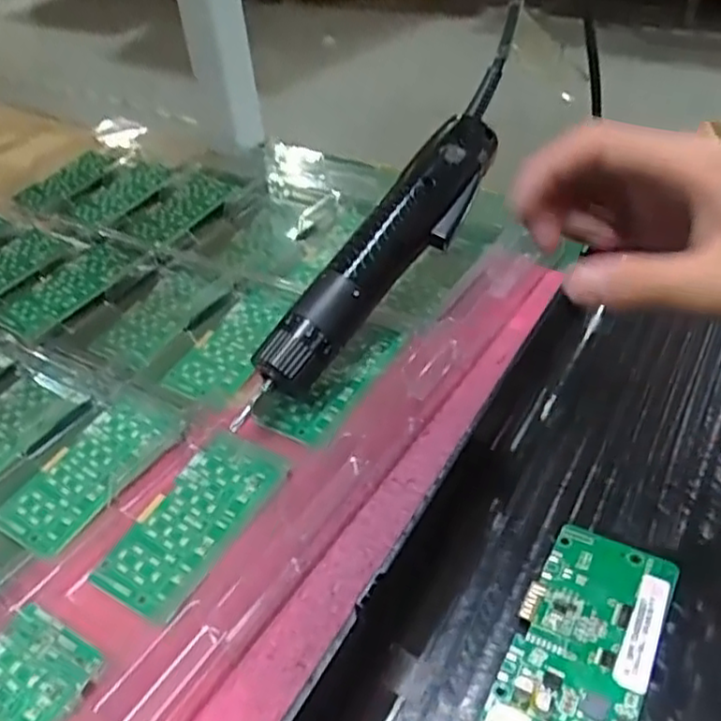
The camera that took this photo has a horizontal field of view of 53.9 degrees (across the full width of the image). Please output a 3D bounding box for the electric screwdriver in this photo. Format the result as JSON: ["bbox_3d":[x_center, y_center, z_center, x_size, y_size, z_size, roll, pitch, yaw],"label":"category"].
[{"bbox_3d":[0.018,-0.062,0.391,0.033,0.043,0.232,27,69,31],"label":"electric screwdriver"}]

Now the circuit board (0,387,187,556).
[{"bbox_3d":[-0.136,0.053,0.361,0.047,0.004,0.096,18,50,26],"label":"circuit board"}]

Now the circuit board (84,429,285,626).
[{"bbox_3d":[-0.076,0.072,0.328,0.047,0.004,0.093,19,52,27],"label":"circuit board"}]

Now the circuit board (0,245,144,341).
[{"bbox_3d":[-0.199,-0.051,0.480,0.054,0.006,0.098,20,46,26],"label":"circuit board"}]

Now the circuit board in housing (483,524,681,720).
[{"bbox_3d":[0.085,0.105,0.268,0.048,0.008,0.094,19,45,25],"label":"circuit board in housing"}]

